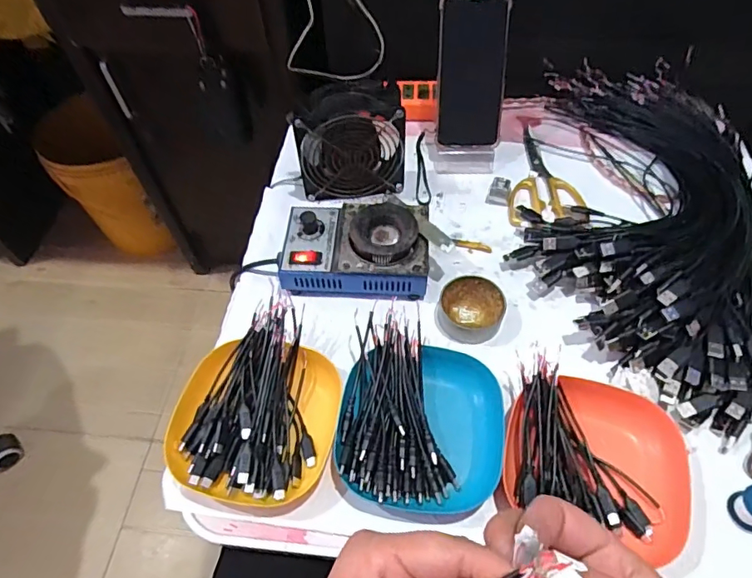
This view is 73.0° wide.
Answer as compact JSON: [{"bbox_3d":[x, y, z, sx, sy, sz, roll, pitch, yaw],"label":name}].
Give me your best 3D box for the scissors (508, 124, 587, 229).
[{"bbox_3d":[0.203,-0.142,0.625,0.084,0.018,0.172,2,57,4],"label":"scissors"}]

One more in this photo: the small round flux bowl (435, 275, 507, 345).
[{"bbox_3d":[0.094,0.022,0.509,0.063,0.024,0.068,-1,57,1],"label":"small round flux bowl"}]

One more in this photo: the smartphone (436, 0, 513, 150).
[{"bbox_3d":[0.113,-0.251,0.597,0.076,0.167,0.011,0,27,2],"label":"smartphone"}]

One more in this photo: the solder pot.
[{"bbox_3d":[-0.021,-0.046,0.529,0.152,0.049,0.113,1,57,3],"label":"solder pot"}]

